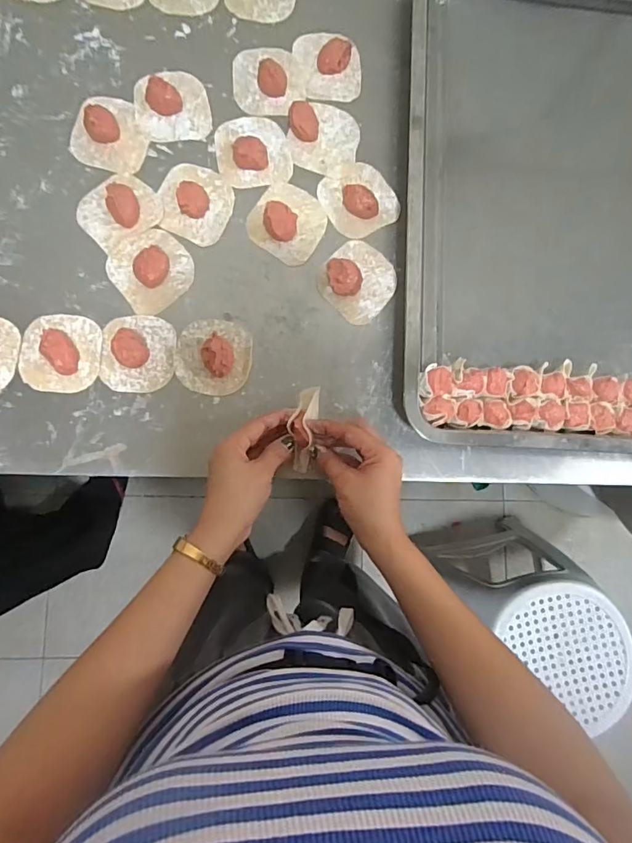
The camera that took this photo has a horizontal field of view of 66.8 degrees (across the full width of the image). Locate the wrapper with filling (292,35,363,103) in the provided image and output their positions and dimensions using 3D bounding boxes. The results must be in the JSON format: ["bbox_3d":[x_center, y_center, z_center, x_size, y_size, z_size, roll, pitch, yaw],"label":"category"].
[{"bbox_3d":[0.015,-0.404,0.536,0.070,0.022,0.084,-6,84,-6],"label":"wrapper with filling"}]

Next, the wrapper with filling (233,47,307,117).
[{"bbox_3d":[-0.050,-0.380,0.524,0.077,0.022,0.080,-5,84,-6],"label":"wrapper with filling"}]

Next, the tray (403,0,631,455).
[{"bbox_3d":[0.292,-0.285,0.539,0.395,0.058,0.643,4,83,-5],"label":"tray"}]

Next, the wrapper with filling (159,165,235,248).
[{"bbox_3d":[-0.127,-0.233,0.501,0.076,0.023,0.080,1,83,-5],"label":"wrapper with filling"}]

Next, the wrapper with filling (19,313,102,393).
[{"bbox_3d":[-0.254,-0.070,0.472,0.074,0.020,0.078,3,83,-5],"label":"wrapper with filling"}]

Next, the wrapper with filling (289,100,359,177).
[{"bbox_3d":[0.009,-0.315,0.527,0.079,0.015,0.079,15,82,-3],"label":"wrapper with filling"}]

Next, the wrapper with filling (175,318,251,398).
[{"bbox_3d":[-0.104,-0.068,0.486,0.075,0.024,0.076,1,83,-5],"label":"wrapper with filling"}]

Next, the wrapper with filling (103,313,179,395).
[{"bbox_3d":[-0.179,-0.071,0.478,0.072,0.021,0.078,2,83,-5],"label":"wrapper with filling"}]

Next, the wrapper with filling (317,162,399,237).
[{"bbox_3d":[0.048,-0.245,0.517,0.075,0.023,0.078,-32,87,-8],"label":"wrapper with filling"}]

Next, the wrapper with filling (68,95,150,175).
[{"bbox_3d":[-0.216,-0.306,0.504,0.078,0.019,0.078,1,84,-7],"label":"wrapper with filling"}]

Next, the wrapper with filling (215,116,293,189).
[{"bbox_3d":[-0.067,-0.295,0.514,0.077,0.017,0.079,-9,84,-6],"label":"wrapper with filling"}]

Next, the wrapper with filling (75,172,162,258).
[{"bbox_3d":[-0.205,-0.222,0.493,0.079,0.017,0.069,-36,87,-8],"label":"wrapper with filling"}]

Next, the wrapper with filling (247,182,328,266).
[{"bbox_3d":[-0.030,-0.216,0.509,0.077,0.020,0.077,1,83,-5],"label":"wrapper with filling"}]

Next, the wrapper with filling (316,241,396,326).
[{"bbox_3d":[0.047,-0.153,0.512,0.077,0.018,0.078,1,83,-5],"label":"wrapper with filling"}]

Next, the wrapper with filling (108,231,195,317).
[{"bbox_3d":[-0.170,-0.160,0.491,0.079,0.017,0.080,1,83,-5],"label":"wrapper with filling"}]

